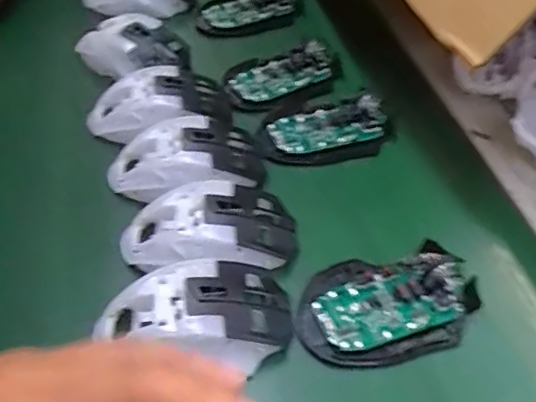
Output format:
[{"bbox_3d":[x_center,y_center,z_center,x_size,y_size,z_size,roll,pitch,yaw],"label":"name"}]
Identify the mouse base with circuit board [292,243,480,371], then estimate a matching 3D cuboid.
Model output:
[{"bbox_3d":[0.074,0.061,0.353,0.111,0.018,0.069,-6,50,-7],"label":"mouse base with circuit board"}]

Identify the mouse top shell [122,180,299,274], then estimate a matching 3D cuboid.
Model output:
[{"bbox_3d":[-0.039,0.017,0.378,0.111,0.029,0.062,-7,50,-8],"label":"mouse top shell"}]

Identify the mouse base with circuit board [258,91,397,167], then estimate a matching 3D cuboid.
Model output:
[{"bbox_3d":[0.047,-0.058,0.459,0.106,0.027,0.058,-12,51,-12],"label":"mouse base with circuit board"}]

